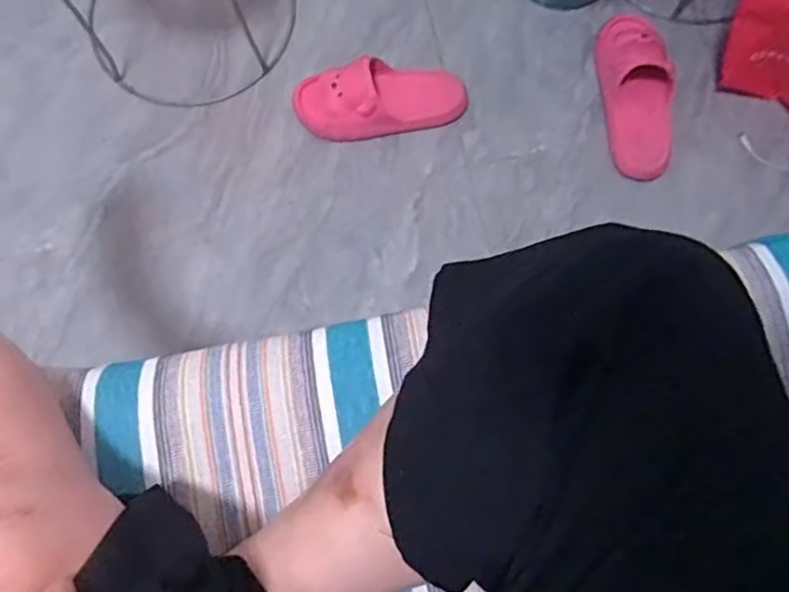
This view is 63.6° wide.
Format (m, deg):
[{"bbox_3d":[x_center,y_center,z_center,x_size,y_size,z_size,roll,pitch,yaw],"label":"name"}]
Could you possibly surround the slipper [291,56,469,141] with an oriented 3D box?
[{"bbox_3d":[-0.022,-0.322,1.040,0.278,0.085,0.092,-7,78,-1],"label":"slipper"}]

